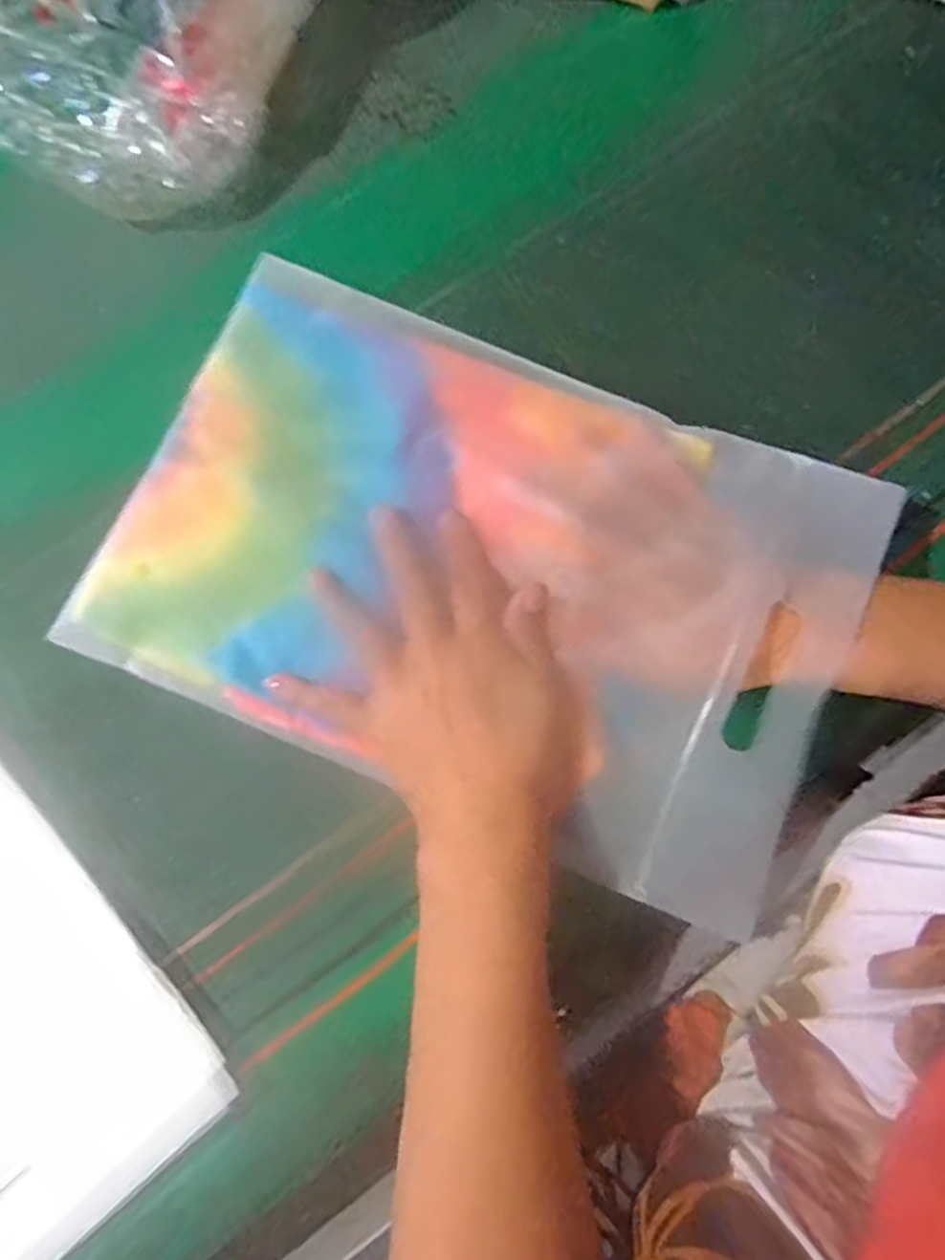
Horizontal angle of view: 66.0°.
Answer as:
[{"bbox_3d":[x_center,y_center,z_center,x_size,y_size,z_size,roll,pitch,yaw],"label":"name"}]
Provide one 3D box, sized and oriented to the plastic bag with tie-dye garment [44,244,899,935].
[{"bbox_3d":[-0.001,-0.036,0.370,0.354,0.031,0.234,22,80,8],"label":"plastic bag with tie-dye garment"}]

